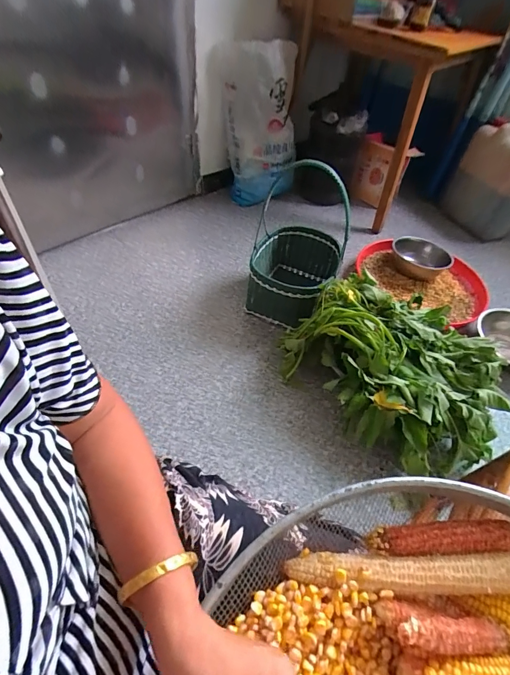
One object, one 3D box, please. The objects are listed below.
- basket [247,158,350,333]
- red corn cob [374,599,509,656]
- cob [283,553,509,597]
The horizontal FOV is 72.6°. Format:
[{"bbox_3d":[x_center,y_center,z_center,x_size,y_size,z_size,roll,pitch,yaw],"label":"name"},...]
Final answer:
[{"bbox_3d":[0.134,-0.283,1.066,0.266,0.433,0.314,20,51,12],"label":"basket"},{"bbox_3d":[0.173,0.262,0.308,0.121,0.032,0.032,8,49,3],"label":"red corn cob"},{"bbox_3d":[0.146,0.226,0.333,0.224,0.023,0.031,3,49,-2],"label":"cob"}]

